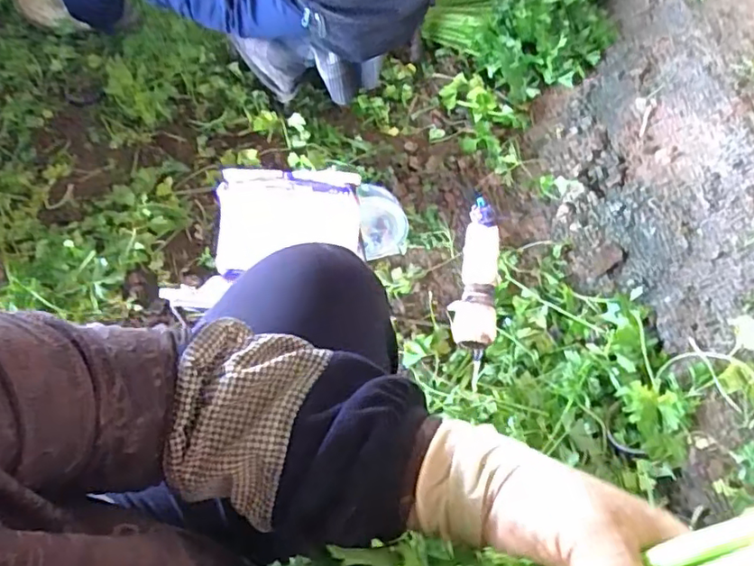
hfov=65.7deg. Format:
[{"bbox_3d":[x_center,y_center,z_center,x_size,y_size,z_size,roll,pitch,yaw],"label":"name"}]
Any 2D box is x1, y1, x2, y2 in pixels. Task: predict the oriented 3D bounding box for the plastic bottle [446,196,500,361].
[{"bbox_3d":[0.117,-0.009,0.695,0.053,0.041,0.180,6,71,8],"label":"plastic bottle"}]

